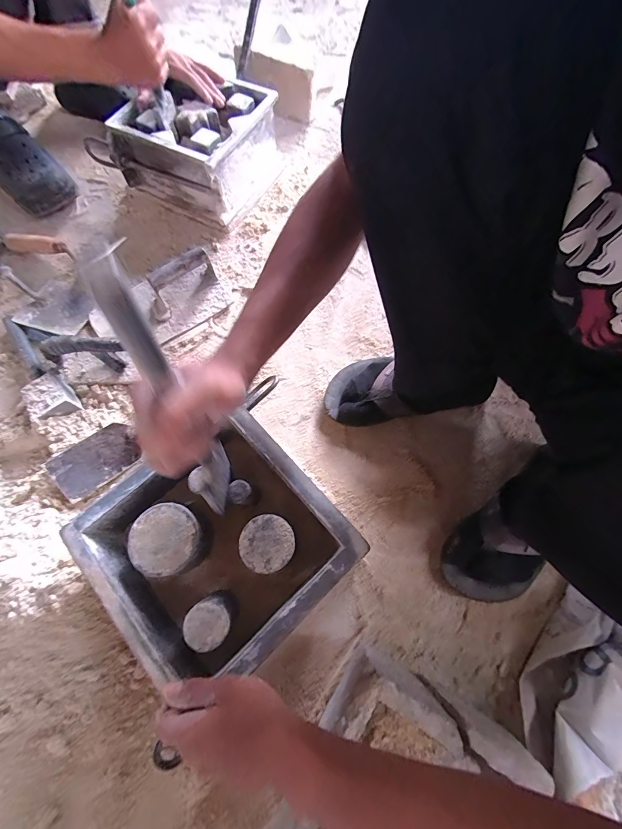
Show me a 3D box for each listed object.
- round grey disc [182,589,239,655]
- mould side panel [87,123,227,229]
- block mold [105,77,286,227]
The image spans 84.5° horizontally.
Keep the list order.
[{"bbox_3d":[-0.106,0.222,0.371,0.043,0.063,0.045,-1,66,2],"label":"round grey disc"},{"bbox_3d":[-0.300,-0.457,0.657,0.287,0.129,0.025,23,71,8],"label":"mould side panel"},{"bbox_3d":[-0.208,-0.541,0.691,0.219,0.138,0.268,29,72,10],"label":"block mold"}]

